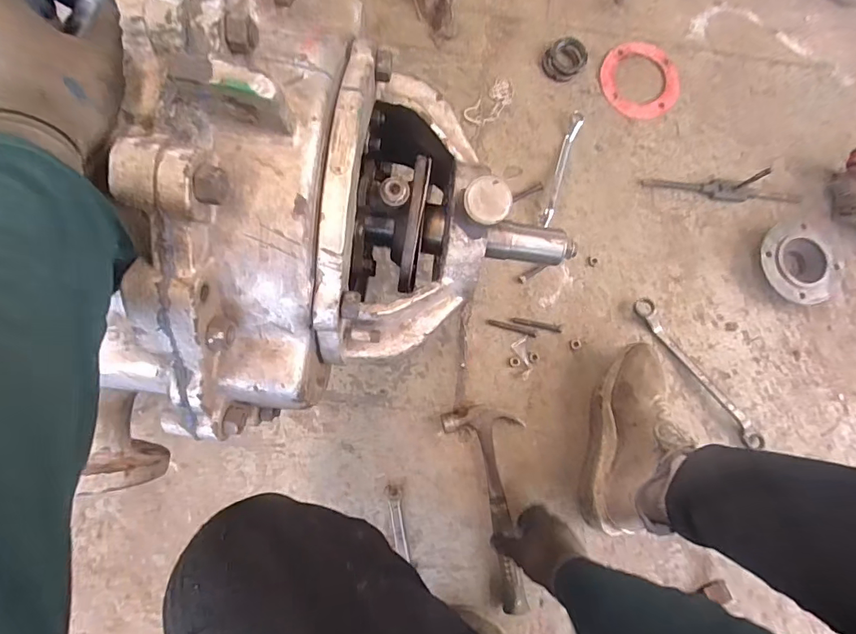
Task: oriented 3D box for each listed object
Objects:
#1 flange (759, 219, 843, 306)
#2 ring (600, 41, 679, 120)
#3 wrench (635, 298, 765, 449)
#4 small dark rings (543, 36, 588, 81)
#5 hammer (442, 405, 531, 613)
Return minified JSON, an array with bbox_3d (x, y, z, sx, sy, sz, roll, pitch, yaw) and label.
[{"bbox_3d":[0.671,-0.099,0.795,0.144,0.044,0.150,1,83,-4],"label":"flange"},{"bbox_3d":[0.403,-0.454,0.835,0.150,0.011,0.148,1,83,-4],"label":"ring"},{"bbox_3d":[0.472,0.098,0.763,0.033,0.032,0.324,-38,87,-8],"label":"wrench"},{"bbox_3d":[0.252,-0.477,0.816,0.069,0.020,0.076,41,82,1],"label":"small dark rings"},{"bbox_3d":[0.113,0.300,0.701,0.121,0.031,0.314,-11,83,-6],"label":"hammer"}]

